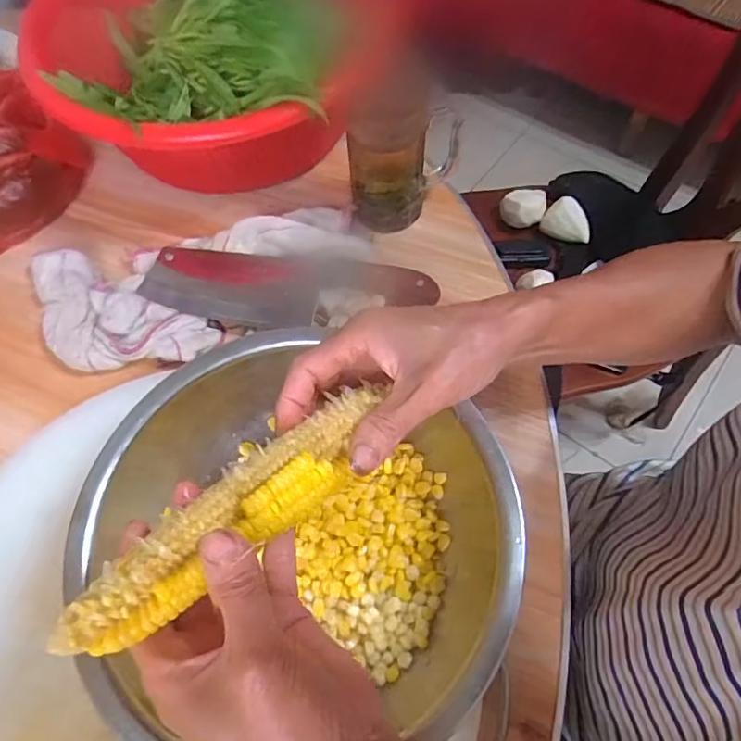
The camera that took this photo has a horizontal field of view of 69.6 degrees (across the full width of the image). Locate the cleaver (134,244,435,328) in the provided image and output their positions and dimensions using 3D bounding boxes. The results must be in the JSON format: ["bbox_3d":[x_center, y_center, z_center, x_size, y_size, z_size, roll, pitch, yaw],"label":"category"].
[{"bbox_3d":[-0.082,-0.075,0.522,0.278,0.031,0.078,9,65,7],"label":"cleaver"}]

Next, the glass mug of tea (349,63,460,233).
[{"bbox_3d":[0.031,-0.206,0.516,0.100,0.142,0.064,4,65,4],"label":"glass mug of tea"}]

